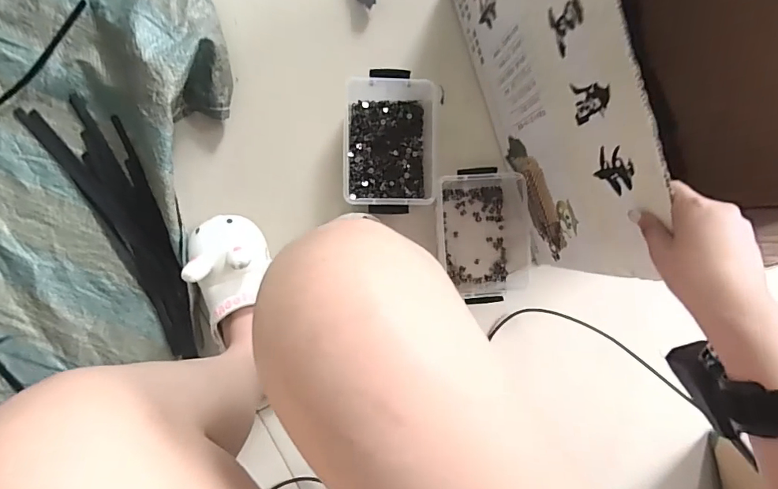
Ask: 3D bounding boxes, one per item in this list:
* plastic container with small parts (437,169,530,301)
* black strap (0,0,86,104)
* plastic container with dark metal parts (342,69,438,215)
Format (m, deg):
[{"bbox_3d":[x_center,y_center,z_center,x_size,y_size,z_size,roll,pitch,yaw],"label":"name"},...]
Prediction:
[{"bbox_3d":[0.137,-0.014,0.645,0.142,0.073,0.188,-3,91,-5],"label":"plastic container with small parts"},{"bbox_3d":[-0.533,-0.230,0.619,0.295,0.009,0.040,-40,94,-5],"label":"black strap"},{"bbox_3d":[0.000,-0.143,0.633,0.123,0.071,0.196,2,91,-5],"label":"plastic container with dark metal parts"}]

